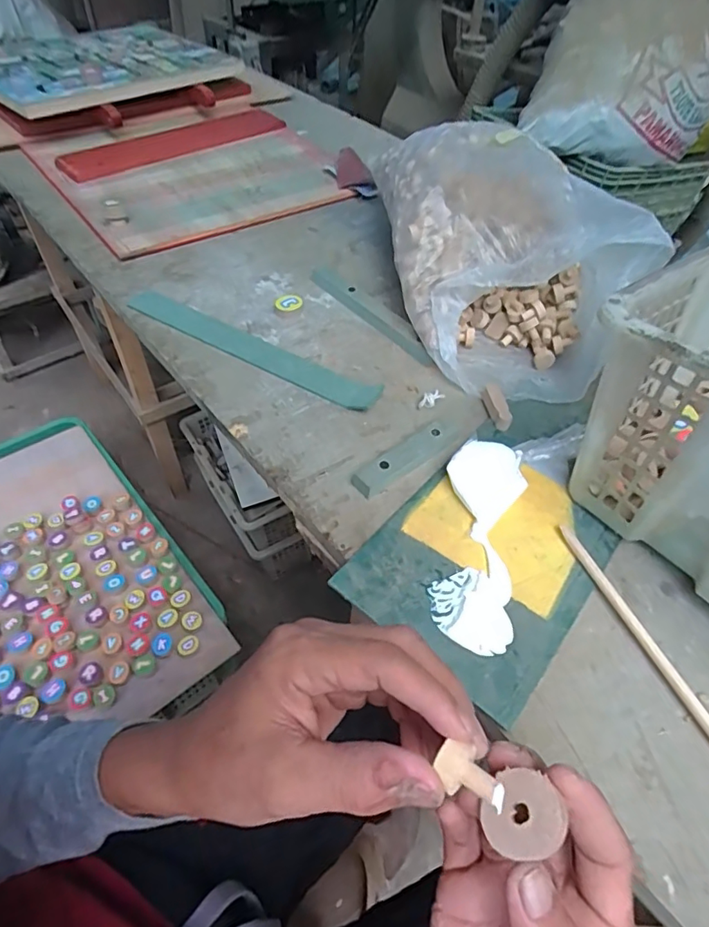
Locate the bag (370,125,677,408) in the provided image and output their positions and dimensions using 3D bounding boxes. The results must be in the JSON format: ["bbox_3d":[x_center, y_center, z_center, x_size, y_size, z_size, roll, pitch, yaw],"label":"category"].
[{"bbox_3d":[0.137,-0.246,0.550,0.191,0.151,0.374,-4,51,-7],"label":"bag"}]

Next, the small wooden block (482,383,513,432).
[{"bbox_3d":[0.133,-0.055,0.477,0.015,0.017,0.055,-2,51,-5],"label":"small wooden block"}]

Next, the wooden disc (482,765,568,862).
[{"bbox_3d":[0.062,0.131,0.193,0.029,0.004,0.028,-21,48,24],"label":"wooden disc"}]

